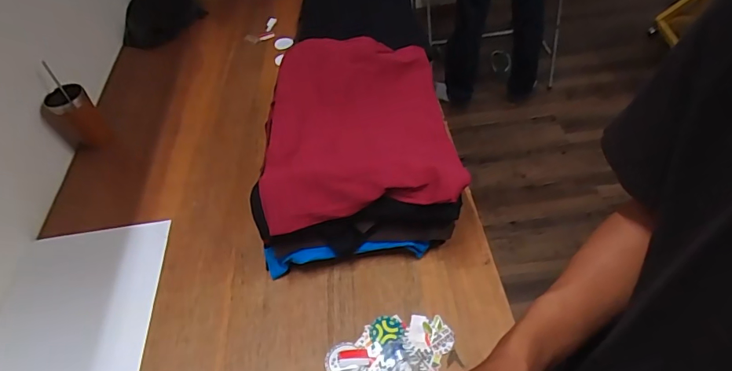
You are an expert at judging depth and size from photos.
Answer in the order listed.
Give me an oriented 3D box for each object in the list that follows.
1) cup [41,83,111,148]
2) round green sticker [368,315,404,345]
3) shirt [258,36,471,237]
[{"bbox_3d":[-0.656,-0.146,1.005,0.101,0.130,0.088,-34,53,-20],"label":"cup"},{"bbox_3d":[0.032,0.233,0.721,0.055,0.004,0.045,-14,50,-7],"label":"round green sticker"},{"bbox_3d":[-0.013,-0.128,0.871,0.338,0.079,0.488,-6,49,3],"label":"shirt"}]

